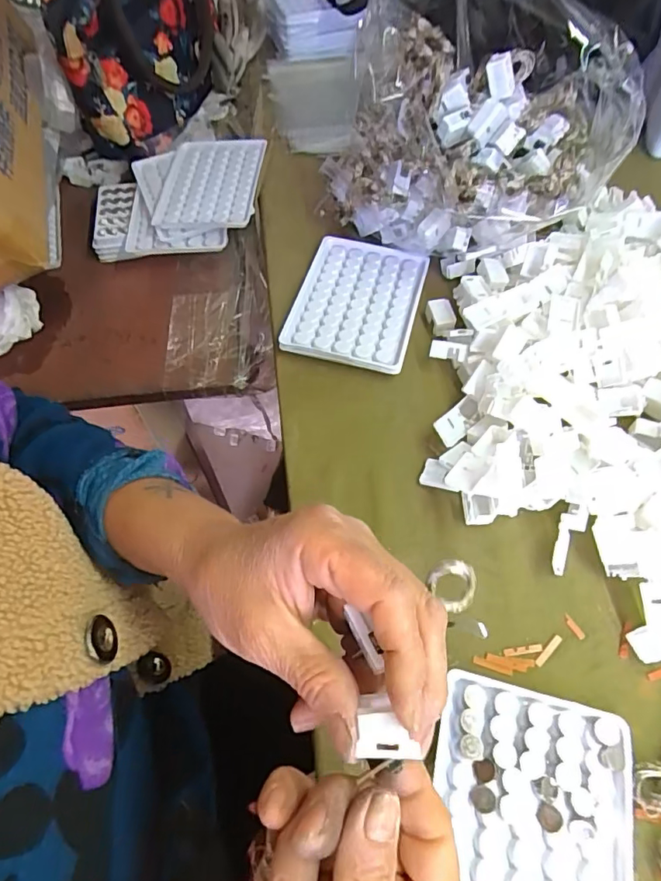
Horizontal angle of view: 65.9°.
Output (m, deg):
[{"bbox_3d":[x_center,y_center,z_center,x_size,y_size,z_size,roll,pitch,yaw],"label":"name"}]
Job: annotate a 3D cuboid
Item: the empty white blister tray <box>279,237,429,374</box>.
[{"bbox_3d":[0.022,-0.113,0.409,0.092,0.012,0.126,13,61,8],"label":"empty white blister tray"}]

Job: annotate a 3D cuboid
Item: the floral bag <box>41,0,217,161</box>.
[{"bbox_3d":[-0.191,-0.430,0.529,0.099,0.139,0.245,3,60,3],"label":"floral bag"}]

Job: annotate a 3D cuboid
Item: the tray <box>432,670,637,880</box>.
[{"bbox_3d":[0.095,0.190,0.240,0.093,0.012,0.128,13,61,8],"label":"tray"}]

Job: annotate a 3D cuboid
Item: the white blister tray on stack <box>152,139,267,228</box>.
[{"bbox_3d":[-0.118,-0.251,0.498,0.094,0.015,0.126,4,60,3],"label":"white blister tray on stack"}]

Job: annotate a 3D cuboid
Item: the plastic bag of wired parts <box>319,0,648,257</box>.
[{"bbox_3d":[0.115,-0.250,0.404,0.226,0.134,0.172,30,65,17],"label":"plastic bag of wired parts"}]

